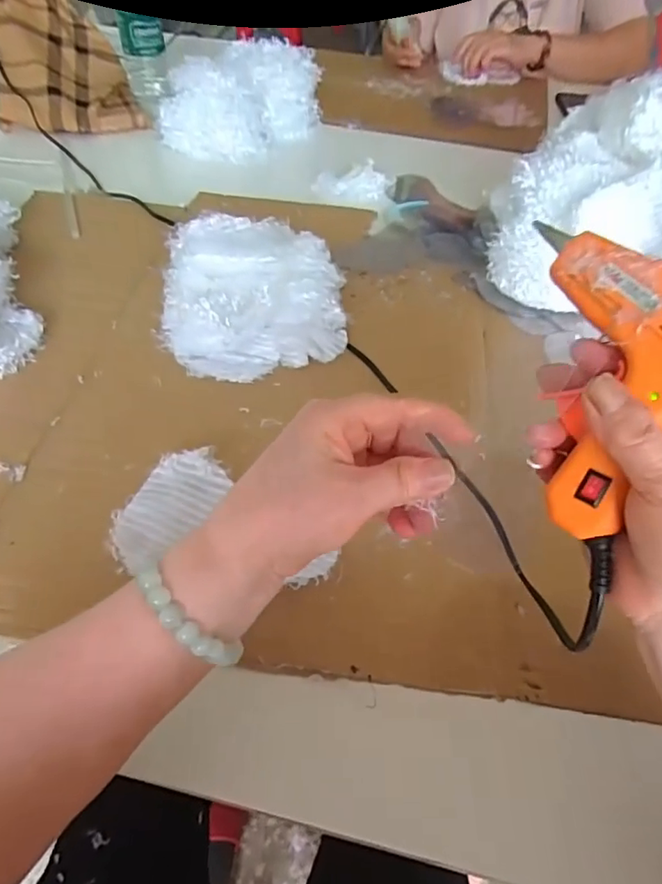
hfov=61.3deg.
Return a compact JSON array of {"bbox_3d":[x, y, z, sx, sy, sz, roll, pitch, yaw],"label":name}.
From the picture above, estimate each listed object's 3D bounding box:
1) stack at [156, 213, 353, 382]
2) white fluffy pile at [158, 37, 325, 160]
[{"bbox_3d":[-0.072,-0.141,0.516,0.165,0.067,0.170,-6,50,-8],"label":"stack"},{"bbox_3d":[-0.130,-0.495,0.798,0.137,0.092,0.212,28,54,20],"label":"white fluffy pile"}]

